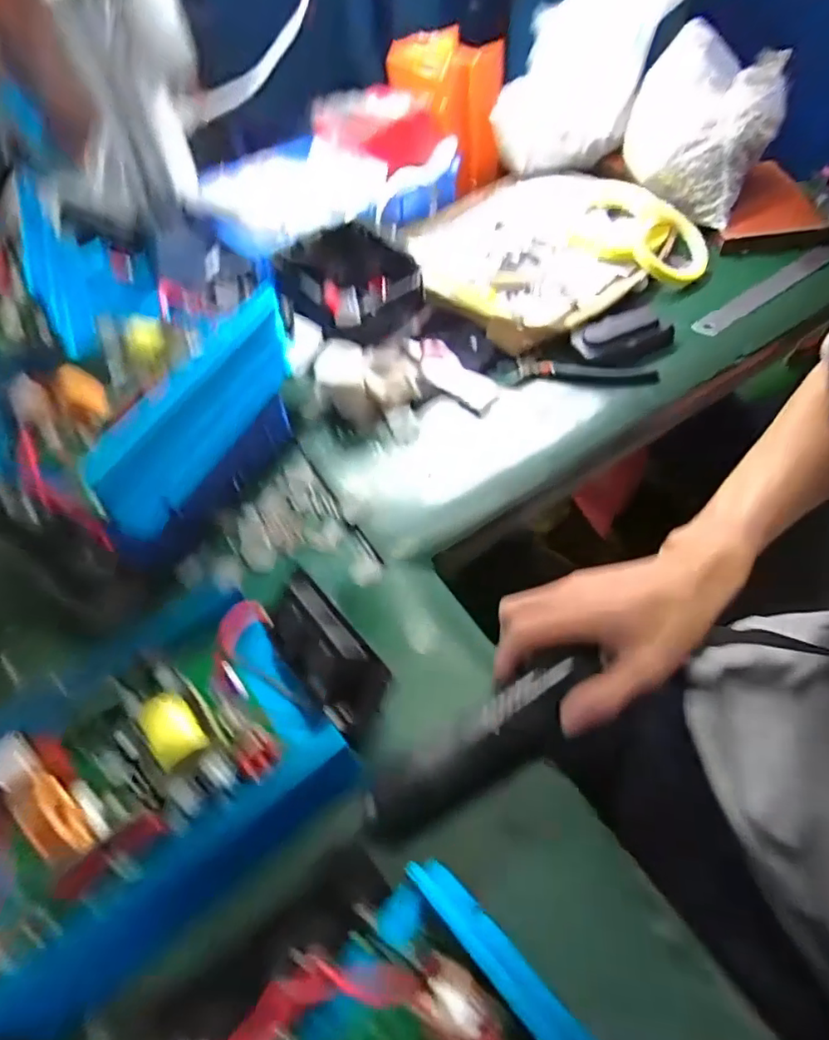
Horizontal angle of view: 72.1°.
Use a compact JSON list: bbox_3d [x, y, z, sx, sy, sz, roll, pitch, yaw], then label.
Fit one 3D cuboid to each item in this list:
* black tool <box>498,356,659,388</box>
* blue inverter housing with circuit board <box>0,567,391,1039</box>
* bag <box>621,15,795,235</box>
[{"bbox_3d":[0.160,-0.145,0.573,0.155,0.020,0.026,5,55,8],"label":"black tool"},{"bbox_3d":[-0.174,0.155,0.355,0.304,0.066,0.184,-36,60,-20],"label":"blue inverter housing with circuit board"},{"bbox_3d":[0.338,-0.466,0.671,0.154,0.137,0.142,23,59,19],"label":"bag"}]

